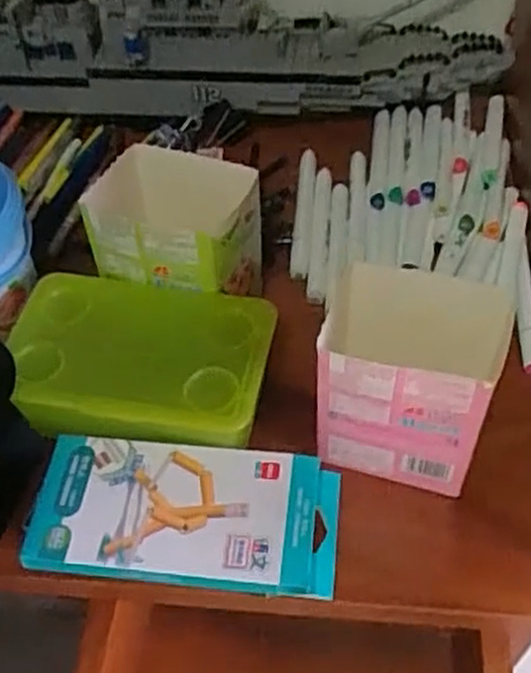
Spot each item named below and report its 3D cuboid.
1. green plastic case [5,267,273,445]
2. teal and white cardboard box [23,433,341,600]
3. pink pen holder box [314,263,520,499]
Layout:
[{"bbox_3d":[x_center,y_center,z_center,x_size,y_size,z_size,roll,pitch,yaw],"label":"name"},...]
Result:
[{"bbox_3d":[-0.084,0.013,0.493,0.173,0.044,0.110,7,53,9],"label":"green plastic case"},{"bbox_3d":[-0.049,0.109,0.458,0.181,0.026,0.085,4,52,6],"label":"teal and white cardboard box"},{"bbox_3d":[0.086,0.027,0.467,0.114,0.120,0.077,12,54,13],"label":"pink pen holder box"}]

